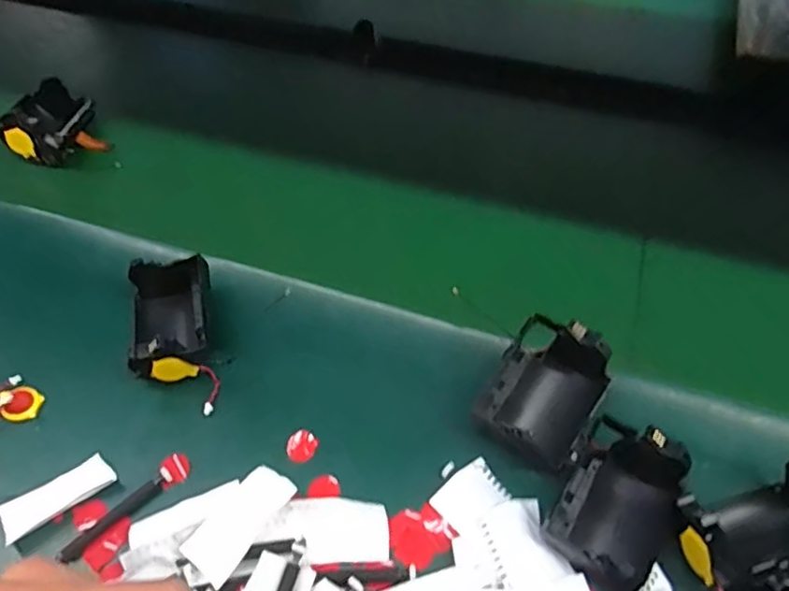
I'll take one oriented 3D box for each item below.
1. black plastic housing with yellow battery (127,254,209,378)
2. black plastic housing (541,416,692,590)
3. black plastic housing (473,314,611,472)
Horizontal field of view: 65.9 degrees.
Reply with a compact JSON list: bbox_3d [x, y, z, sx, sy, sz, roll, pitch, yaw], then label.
[{"bbox_3d":[-0.134,0.013,0.367,0.053,0.039,0.073,-17,54,-10],"label":"black plastic housing with yellow battery"},{"bbox_3d":[0.109,0.102,0.294,0.051,0.034,0.075,30,57,23],"label":"black plastic housing"},{"bbox_3d":[0.083,0.047,0.326,0.055,0.035,0.069,27,60,23],"label":"black plastic housing"}]

